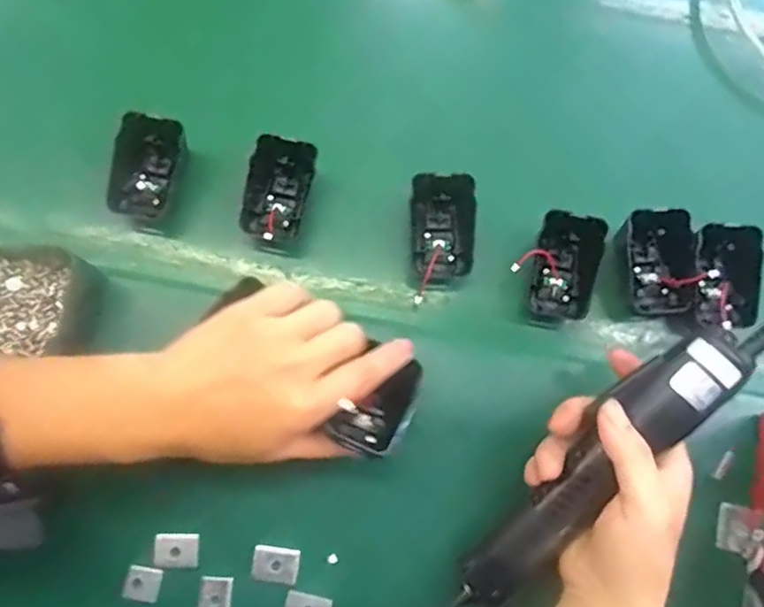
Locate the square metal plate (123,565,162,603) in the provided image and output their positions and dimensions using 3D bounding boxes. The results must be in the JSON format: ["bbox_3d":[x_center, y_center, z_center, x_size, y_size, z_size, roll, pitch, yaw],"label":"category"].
[{"bbox_3d":[-0.147,0.172,0.381,0.021,0.006,0.019,9,77,1],"label":"square metal plate"}]

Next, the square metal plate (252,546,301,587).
[{"bbox_3d":[-0.066,0.164,0.386,0.029,0.005,0.021,6,77,0],"label":"square metal plate"}]

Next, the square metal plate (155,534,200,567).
[{"bbox_3d":[-0.128,0.154,0.386,0.026,0.004,0.019,4,77,0],"label":"square metal plate"}]

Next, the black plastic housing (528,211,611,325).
[{"bbox_3d":[0.121,-0.024,0.423,0.048,0.039,0.067,13,77,2],"label":"black plastic housing"}]

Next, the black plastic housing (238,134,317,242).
[{"bbox_3d":[-0.072,-0.080,0.433,0.040,0.032,0.070,13,98,-8],"label":"black plastic housing"}]

